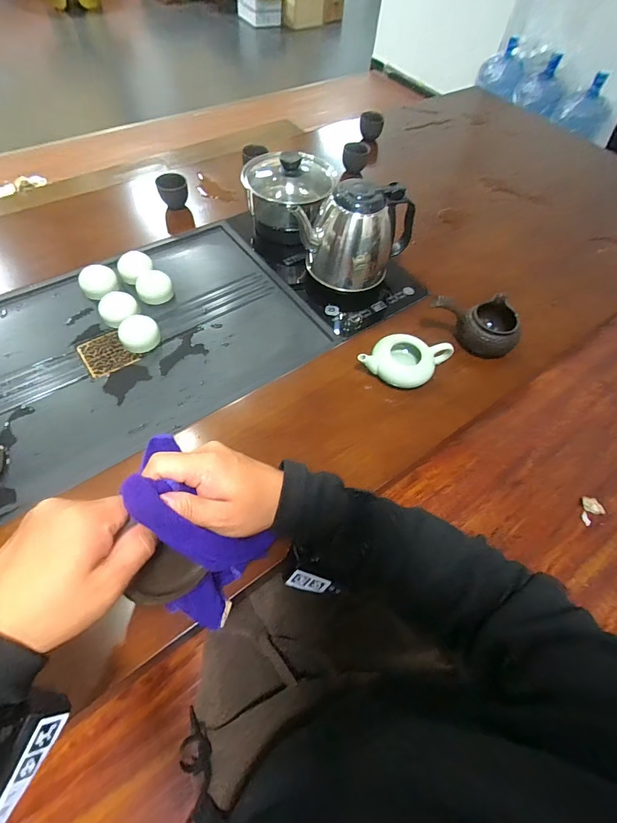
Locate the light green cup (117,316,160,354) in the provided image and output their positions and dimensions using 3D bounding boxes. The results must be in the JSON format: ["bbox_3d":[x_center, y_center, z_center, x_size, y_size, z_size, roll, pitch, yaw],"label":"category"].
[{"bbox_3d":[-0.252,-0.116,0.581,0.055,0.029,0.048,-21,62,-17],"label":"light green cup"}]

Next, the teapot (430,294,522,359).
[{"bbox_3d":[0.258,-0.144,0.604,0.134,0.070,0.088,26,59,11],"label":"teapot"}]

